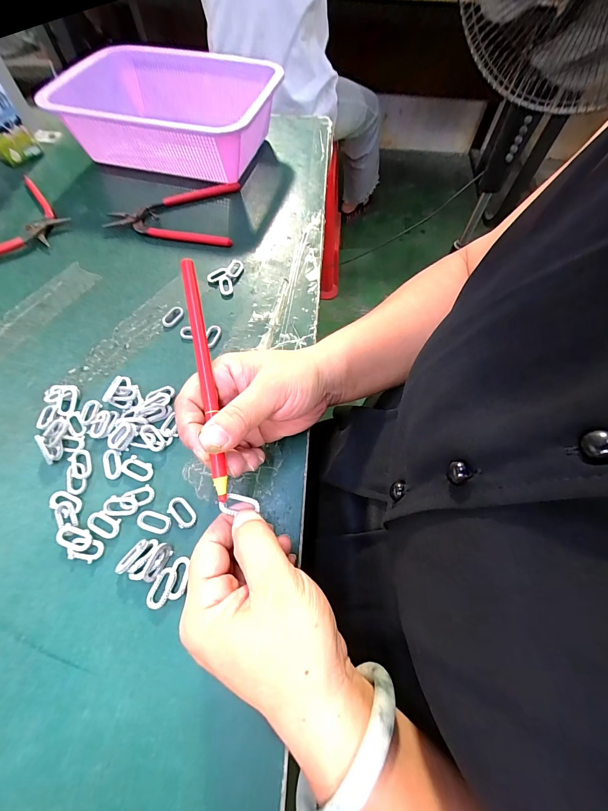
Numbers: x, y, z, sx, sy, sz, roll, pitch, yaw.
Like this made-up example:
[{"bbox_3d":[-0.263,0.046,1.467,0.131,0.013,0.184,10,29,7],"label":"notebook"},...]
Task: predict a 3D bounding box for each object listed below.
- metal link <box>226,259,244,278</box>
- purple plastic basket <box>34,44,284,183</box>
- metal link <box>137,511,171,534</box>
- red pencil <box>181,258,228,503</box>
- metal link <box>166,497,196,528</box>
[{"bbox_3d":[-0.075,-0.148,0.351,0.014,0.006,0.023,20,65,9],"label":"metal link"},{"bbox_3d":[-0.159,-0.378,0.429,0.239,0.079,0.188,13,64,6],"label":"purple plastic basket"},{"bbox_3d":[-0.109,0.084,0.236,0.025,0.004,0.012,15,64,7],"label":"metal link"},{"bbox_3d":[-0.064,-0.021,0.208,0.009,0.005,0.160,-11,79,-5],"label":"red pencil"},{"bbox_3d":[-0.090,0.078,0.239,0.014,0.004,0.025,-41,70,-18],"label":"metal link"}]

